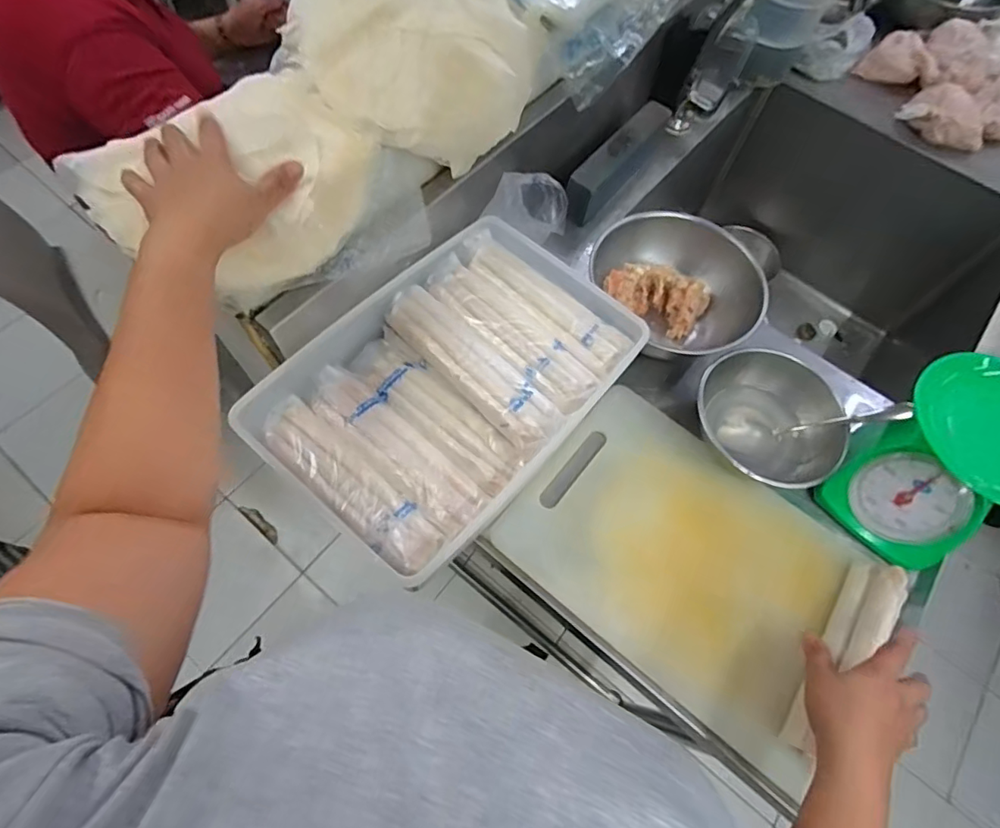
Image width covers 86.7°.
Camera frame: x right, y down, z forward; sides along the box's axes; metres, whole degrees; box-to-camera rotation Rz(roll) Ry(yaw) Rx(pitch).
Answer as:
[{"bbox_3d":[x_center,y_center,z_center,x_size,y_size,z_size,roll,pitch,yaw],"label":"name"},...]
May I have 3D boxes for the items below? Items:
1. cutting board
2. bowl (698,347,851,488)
[{"bbox_3d":[0.206,0.148,0.589,0.349,0.027,0.260,38,69,13],"label":"cutting board"},{"bbox_3d":[0.310,0.013,0.614,0.170,0.092,0.143,16,66,4],"label":"bowl"}]

